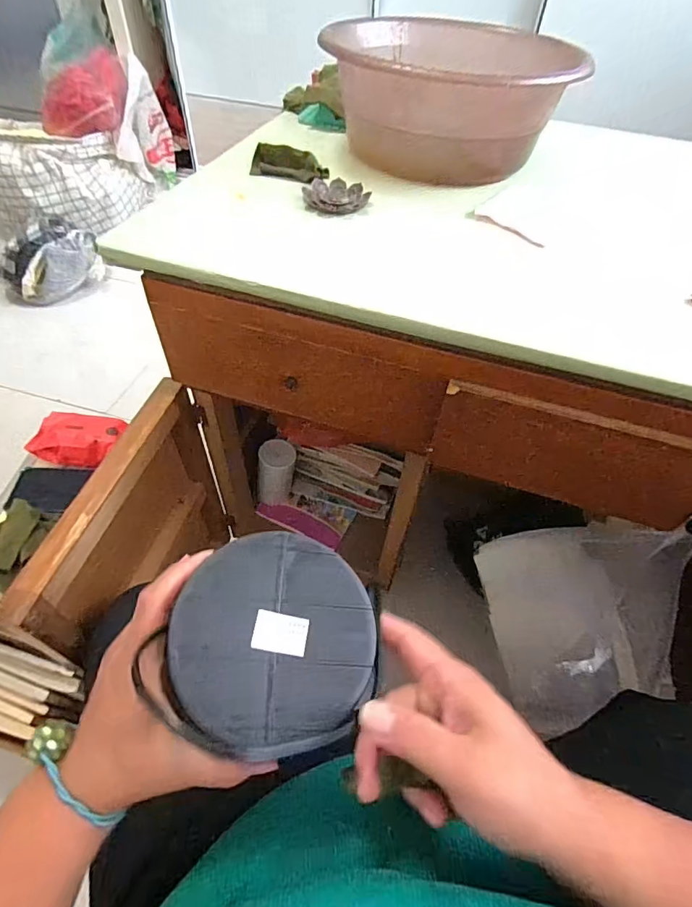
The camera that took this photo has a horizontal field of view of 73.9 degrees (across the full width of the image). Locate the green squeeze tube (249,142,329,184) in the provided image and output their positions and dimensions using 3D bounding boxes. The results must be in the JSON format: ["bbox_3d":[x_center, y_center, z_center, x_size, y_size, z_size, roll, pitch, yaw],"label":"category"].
[{"bbox_3d":[-0.067,-0.341,0.540,0.089,0.024,0.034,19,53,11],"label":"green squeeze tube"}]

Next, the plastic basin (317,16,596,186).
[{"bbox_3d":[0.102,-0.431,0.568,0.232,0.119,0.259,-2,52,-6],"label":"plastic basin"}]

